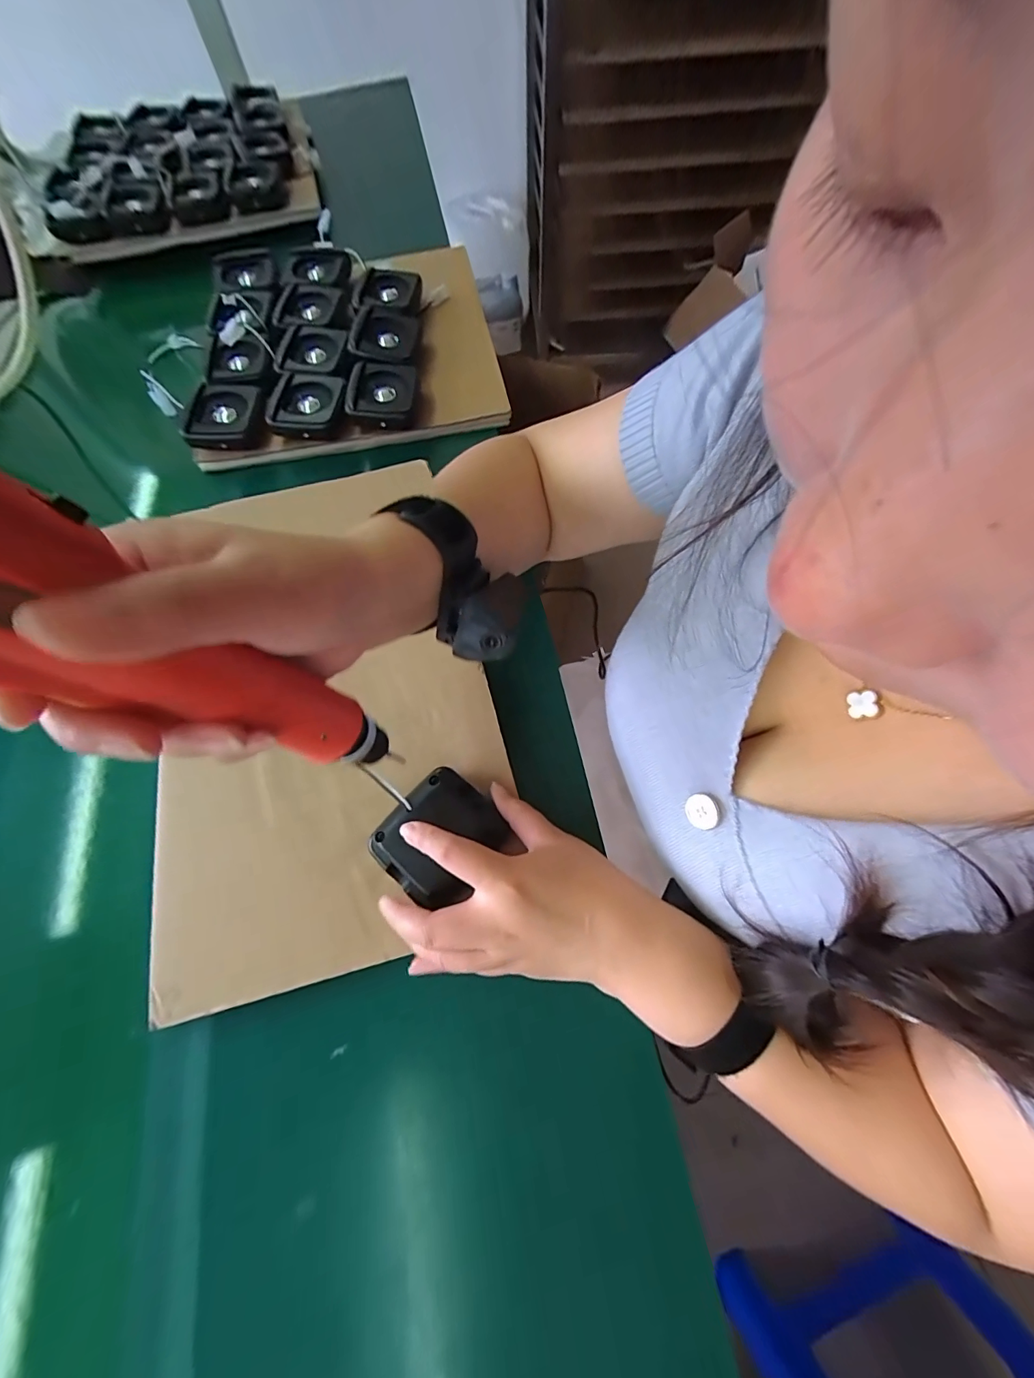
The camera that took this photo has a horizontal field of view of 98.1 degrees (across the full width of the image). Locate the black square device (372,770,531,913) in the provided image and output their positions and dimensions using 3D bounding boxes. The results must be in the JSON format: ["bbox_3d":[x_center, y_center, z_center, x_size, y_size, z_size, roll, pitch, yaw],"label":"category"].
[{"bbox_3d":[-0.047,0.095,0.284,0.069,0.016,0.073,41,73,16],"label":"black square device"}]

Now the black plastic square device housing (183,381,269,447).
[{"bbox_3d":[-0.281,-0.266,0.438,0.071,0.022,0.067,-8,67,-3],"label":"black plastic square device housing"}]

